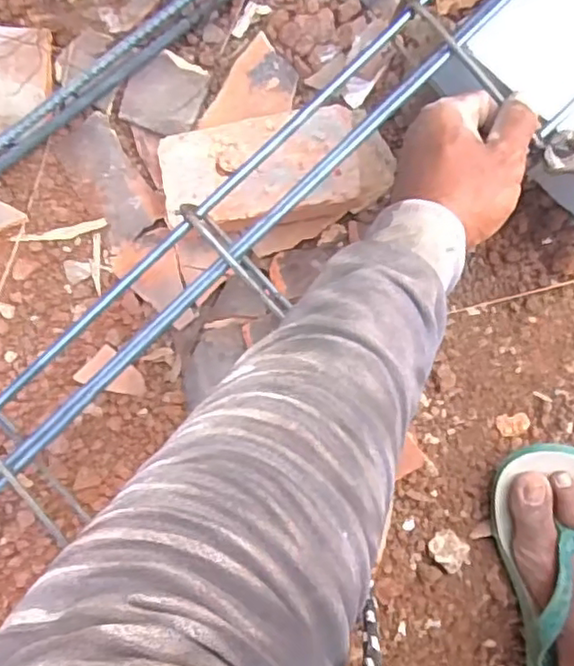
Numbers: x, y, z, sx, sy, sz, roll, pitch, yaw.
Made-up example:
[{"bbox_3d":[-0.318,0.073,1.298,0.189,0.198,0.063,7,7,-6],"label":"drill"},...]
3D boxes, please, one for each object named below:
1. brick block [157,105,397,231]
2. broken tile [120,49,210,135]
[{"bbox_3d":[-0.007,-0.135,0.554,0.193,0.054,0.090,-10,95,0],"label":"brick block"},{"bbox_3d":[-0.106,-0.207,0.572,0.065,0.009,0.063,22,94,-3],"label":"broken tile"}]

